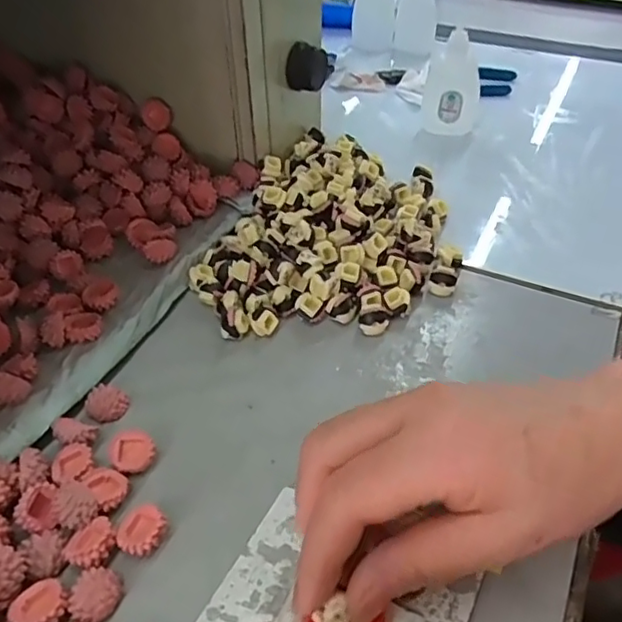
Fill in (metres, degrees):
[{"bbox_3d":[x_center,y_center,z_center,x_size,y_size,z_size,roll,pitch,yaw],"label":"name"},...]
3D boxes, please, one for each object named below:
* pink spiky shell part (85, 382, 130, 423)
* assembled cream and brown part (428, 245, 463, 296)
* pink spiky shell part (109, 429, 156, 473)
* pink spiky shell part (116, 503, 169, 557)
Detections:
[{"bbox_3d":[-0.102,0.045,0.299,0.019,0.008,0.019,2,45,-2],"label":"pink spiky shell part"},{"bbox_3d":[0.083,-0.025,0.367,0.016,0.013,0.032,16,46,12],"label":"assembled cream and brown part"},{"bbox_3d":[-0.082,0.066,0.276,0.019,0.010,0.019,2,45,-2],"label":"pink spiky shell part"},{"bbox_3d":[-0.070,0.092,0.249,0.019,0.009,0.020,2,45,-2],"label":"pink spiky shell part"}]

